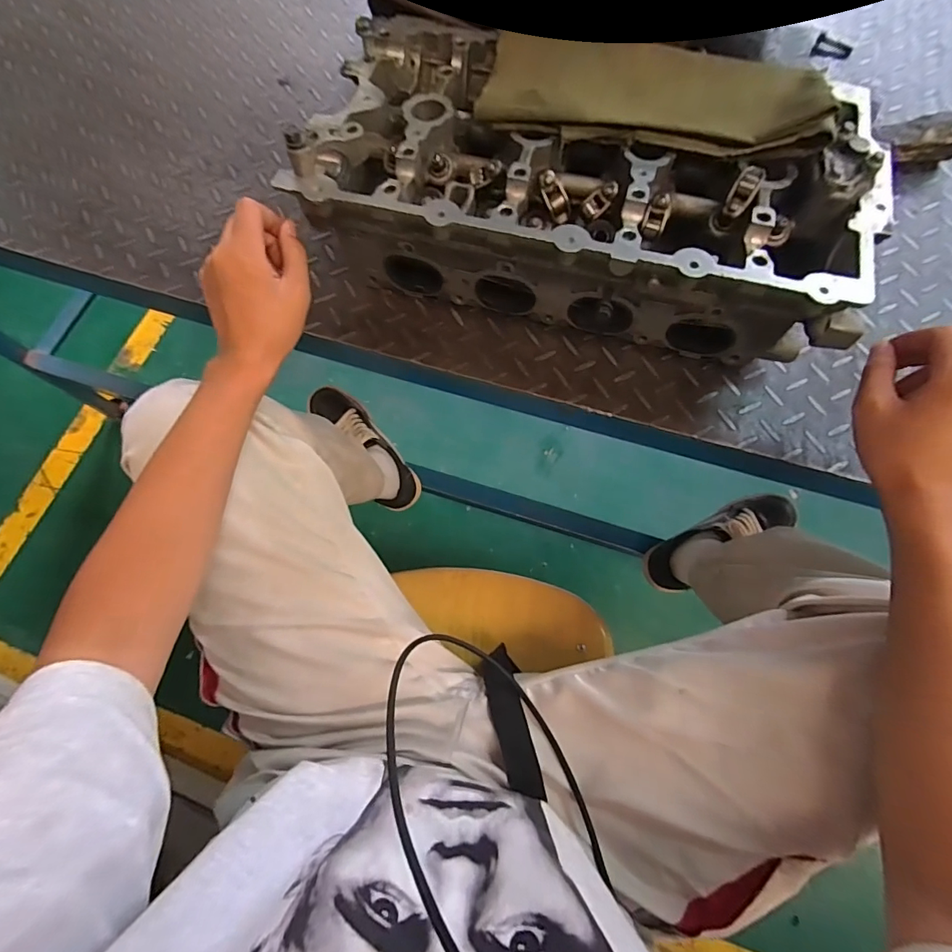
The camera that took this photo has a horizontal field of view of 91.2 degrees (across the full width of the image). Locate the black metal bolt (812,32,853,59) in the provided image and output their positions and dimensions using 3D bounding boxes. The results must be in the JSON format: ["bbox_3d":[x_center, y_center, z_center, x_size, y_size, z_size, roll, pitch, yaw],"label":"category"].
[{"bbox_3d":[0.473,-0.567,0.617,0.047,0.012,0.026,26,72,10],"label":"black metal bolt"}]

